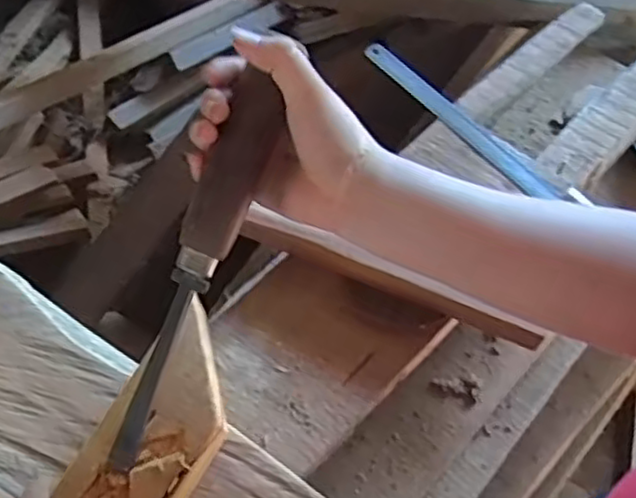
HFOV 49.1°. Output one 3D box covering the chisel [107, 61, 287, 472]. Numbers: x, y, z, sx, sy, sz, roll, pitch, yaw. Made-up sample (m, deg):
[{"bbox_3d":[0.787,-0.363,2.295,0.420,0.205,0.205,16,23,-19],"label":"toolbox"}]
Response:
[{"bbox_3d":[-0.070,0.015,0.397,0.027,0.042,0.231,29,104,17],"label":"chisel"}]

